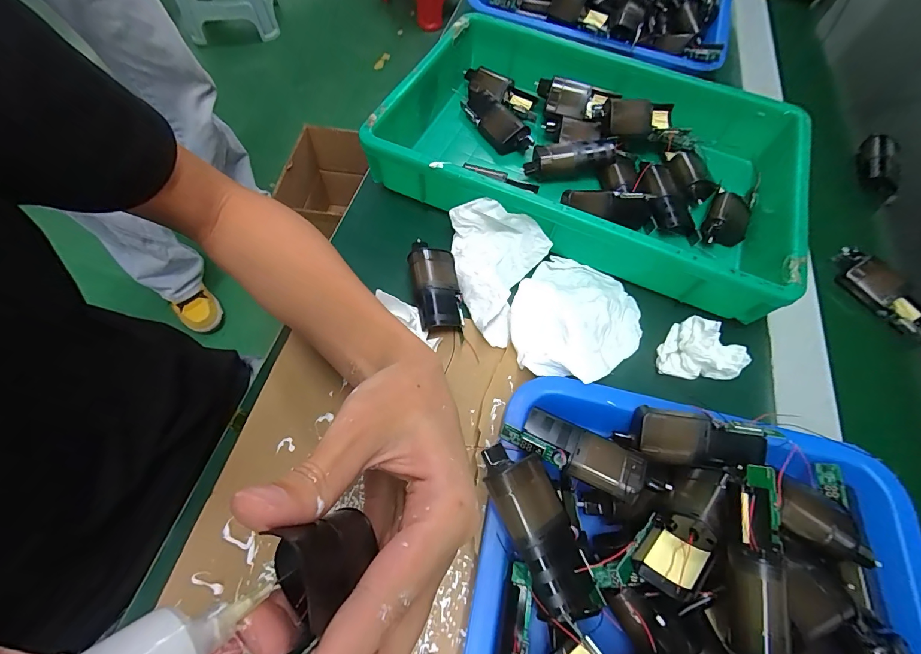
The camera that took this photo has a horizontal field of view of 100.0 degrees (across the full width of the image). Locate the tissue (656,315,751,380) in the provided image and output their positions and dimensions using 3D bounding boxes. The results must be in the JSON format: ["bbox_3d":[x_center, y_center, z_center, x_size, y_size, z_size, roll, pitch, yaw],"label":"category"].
[{"bbox_3d":[0.192,0.021,0.299,0.059,0.032,0.041,27,65,9],"label":"tissue"}]

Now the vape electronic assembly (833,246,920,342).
[{"bbox_3d":[0.389,-0.032,0.353,0.033,0.025,0.096,-32,70,-18],"label":"vape electronic assembly"}]

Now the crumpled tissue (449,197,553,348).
[{"bbox_3d":[0.021,-0.047,0.317,0.084,0.037,0.106,18,64,5],"label":"crumpled tissue"}]

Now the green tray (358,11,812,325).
[{"bbox_3d":[0.123,-0.175,0.373,0.367,0.060,0.246,24,65,8],"label":"green tray"}]

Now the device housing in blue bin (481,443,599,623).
[{"bbox_3d":[0.043,0.111,0.220,0.036,0.026,0.090,-21,67,-13],"label":"device housing in blue bin"}]

